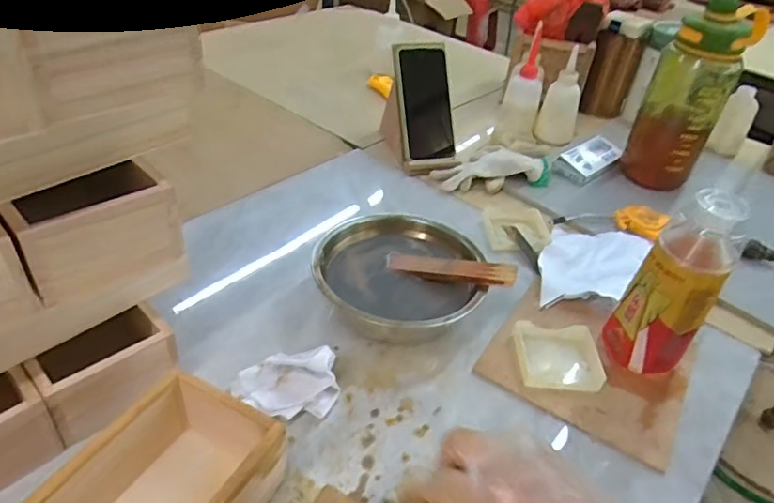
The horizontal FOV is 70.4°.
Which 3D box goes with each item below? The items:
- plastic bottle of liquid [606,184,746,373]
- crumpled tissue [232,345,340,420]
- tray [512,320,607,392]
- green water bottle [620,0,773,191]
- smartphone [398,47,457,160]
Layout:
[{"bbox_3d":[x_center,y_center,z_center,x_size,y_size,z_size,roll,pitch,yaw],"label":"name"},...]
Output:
[{"bbox_3d":[0.266,0.030,0.506,0.068,0.180,0.075,28,43,26],"label":"plastic bottle of liquid"},{"bbox_3d":[-0.087,0.109,0.471,0.090,0.044,0.063,-4,39,-13],"label":"crumpled tissue"},{"bbox_3d":[0.165,0.100,0.531,0.079,0.023,0.066,4,38,-3],"label":"tray"},{"bbox_3d":[0.423,-0.212,0.778,0.105,0.243,0.106,24,41,22],"label":"green water bottle"},{"bbox_3d":[0.062,-0.222,0.824,0.072,0.160,0.013,-9,5,-19],"label":"smartphone"}]

